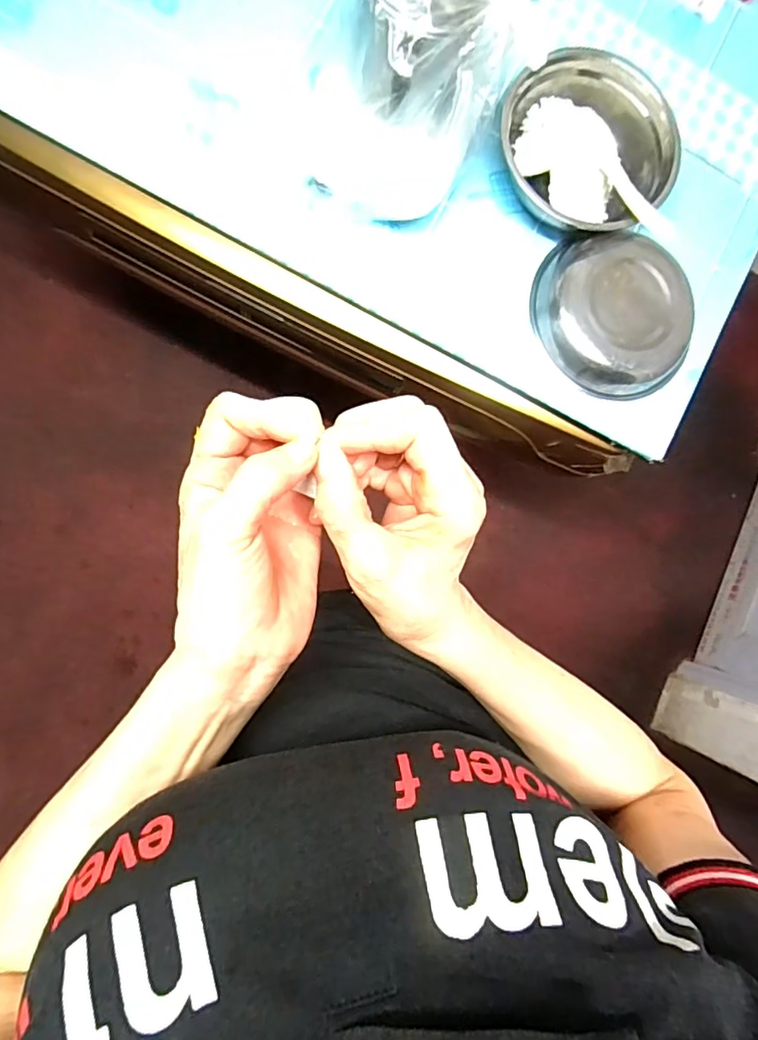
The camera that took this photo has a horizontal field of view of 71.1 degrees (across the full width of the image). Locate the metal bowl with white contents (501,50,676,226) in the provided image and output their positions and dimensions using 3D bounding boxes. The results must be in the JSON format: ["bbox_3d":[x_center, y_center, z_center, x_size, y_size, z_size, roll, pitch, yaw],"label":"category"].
[{"bbox_3d":[0.214,-0.386,0.546,0.186,0.069,0.147,19,84,-7],"label":"metal bowl with white contents"}]

